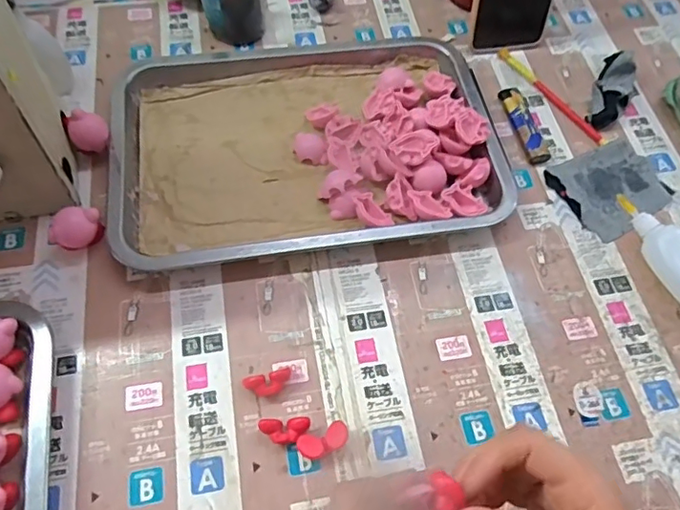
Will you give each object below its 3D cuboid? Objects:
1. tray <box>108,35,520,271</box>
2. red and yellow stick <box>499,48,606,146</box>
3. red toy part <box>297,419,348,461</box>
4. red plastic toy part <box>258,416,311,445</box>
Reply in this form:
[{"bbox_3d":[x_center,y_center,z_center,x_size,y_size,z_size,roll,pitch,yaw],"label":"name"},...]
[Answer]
[{"bbox_3d":[-0.028,-0.106,0.455,0.306,0.031,0.230,-7,64,-8],"label":"tray"},{"bbox_3d":[0.199,-0.151,0.504,0.014,0.005,0.135,-30,66,-17],"label":"red and yellow stick"},{"bbox_3d":[-0.010,0.117,0.337,0.032,0.014,0.016,-21,66,-14],"label":"red toy part"},{"bbox_3d":[-0.035,0.112,0.339,0.030,0.013,0.016,-2,63,-5],"label":"red plastic toy part"}]

